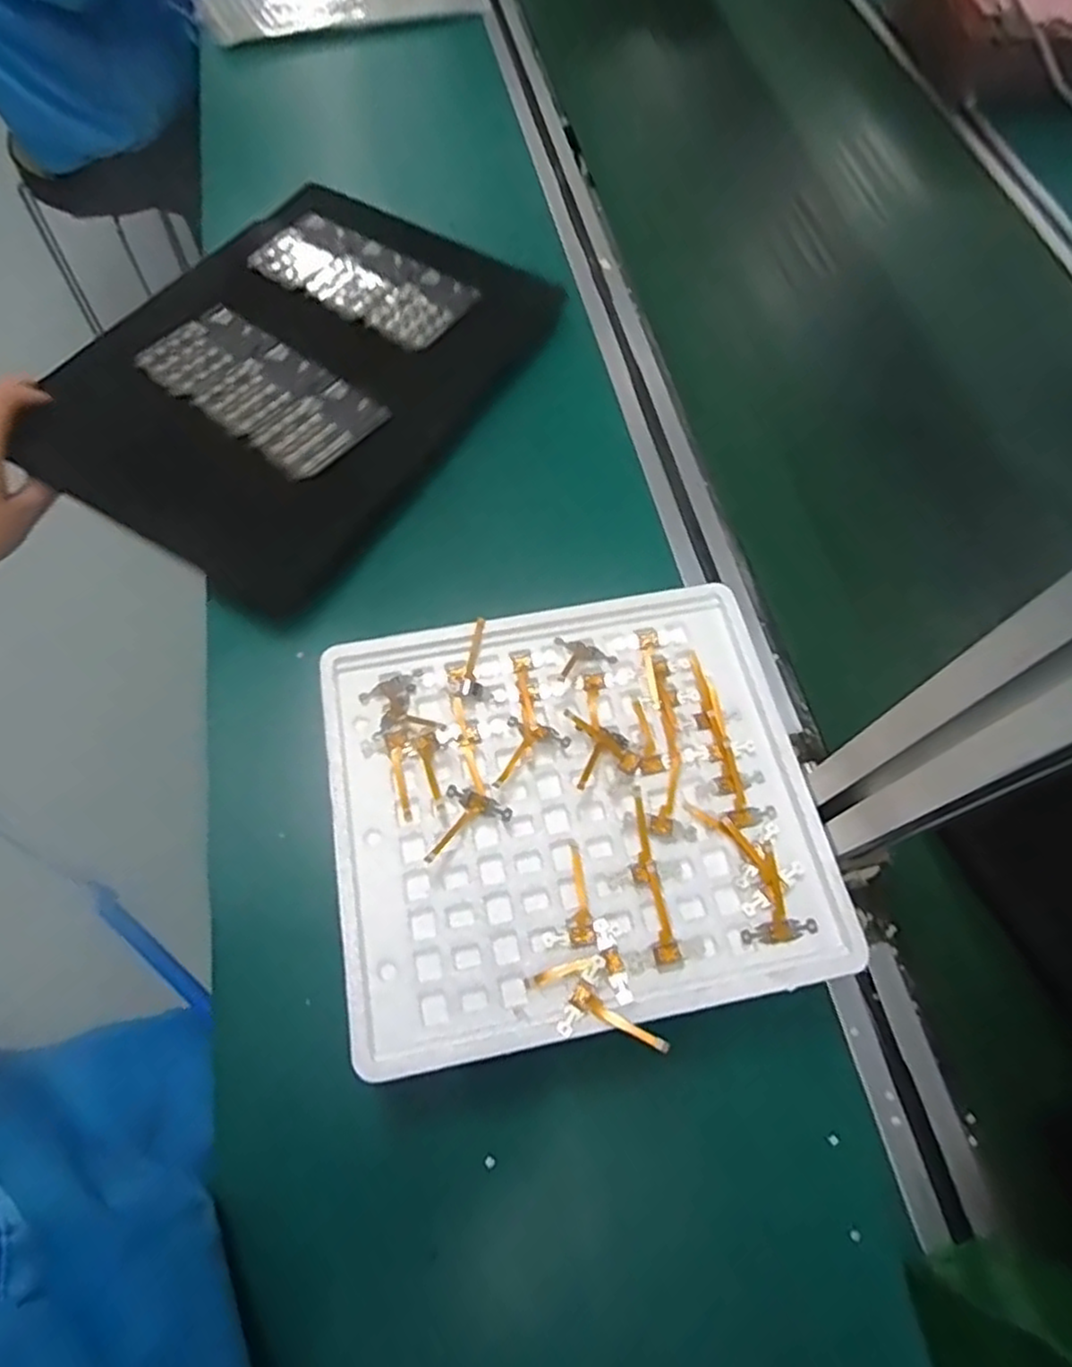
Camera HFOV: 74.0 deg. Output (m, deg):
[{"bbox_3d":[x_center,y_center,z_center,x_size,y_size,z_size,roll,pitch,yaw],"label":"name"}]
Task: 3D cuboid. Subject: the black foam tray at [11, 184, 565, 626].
[{"bbox_3d":[-0.164,-0.228,0.504,0.257,0.035,0.338,30,66,10],"label":"black foam tray"}]

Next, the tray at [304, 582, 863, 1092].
[{"bbox_3d":[0.016,0.055,0.345,0.225,0.018,0.206,-10,66,-8],"label":"tray"}]

